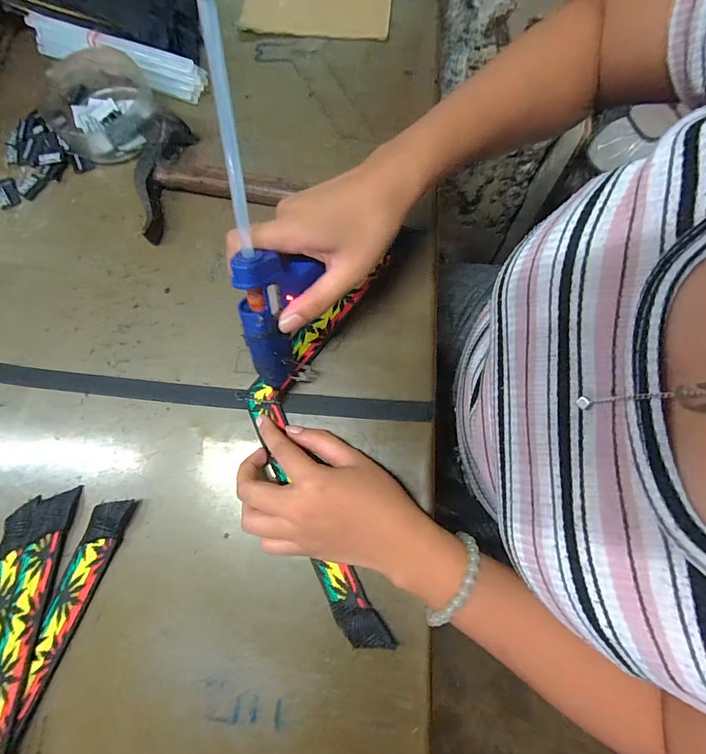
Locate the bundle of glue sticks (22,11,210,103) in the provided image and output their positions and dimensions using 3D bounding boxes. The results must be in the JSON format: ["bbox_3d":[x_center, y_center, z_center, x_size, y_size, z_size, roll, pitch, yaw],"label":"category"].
[{"bbox_3d":[-0.239,-0.322,0.399,0.196,0.027,0.032,20,78,6],"label":"bundle of glue sticks"}]

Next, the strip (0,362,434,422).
[{"bbox_3d":[-0.120,0.014,0.333,0.367,0.004,0.019,5,77,3],"label":"strip"}]

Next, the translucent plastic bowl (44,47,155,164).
[{"bbox_3d":[-0.248,-0.267,0.388,0.098,0.033,0.113,-39,79,-7],"label":"translucent plastic bowl"}]

